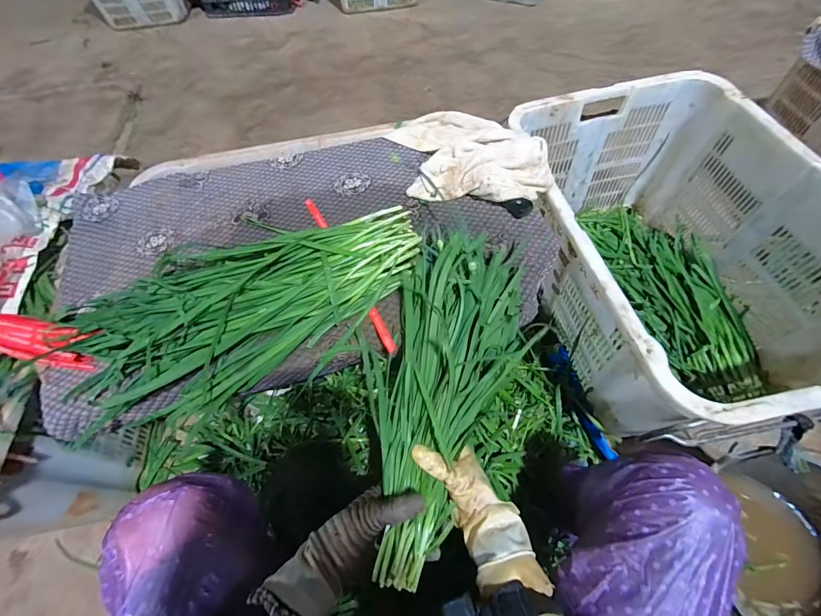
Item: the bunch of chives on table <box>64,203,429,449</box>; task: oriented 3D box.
[{"bbox_3d":[-0.223,-0.016,0.523,0.500,0.070,0.245,-24,61,-9],"label":"bunch of chives on table"}]

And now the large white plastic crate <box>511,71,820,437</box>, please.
[{"bbox_3d":[0.489,-0.105,0.741,0.486,0.318,0.685,-11,59,-2],"label":"large white plastic crate"}]

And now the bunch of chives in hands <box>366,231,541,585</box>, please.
[{"bbox_3d":[0.043,0.086,0.477,0.182,0.113,0.439,14,68,13],"label":"bunch of chives in hands"}]

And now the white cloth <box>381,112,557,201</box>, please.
[{"bbox_3d":[0.101,-0.288,0.662,0.301,0.052,0.234,6,60,8],"label":"white cloth"}]

